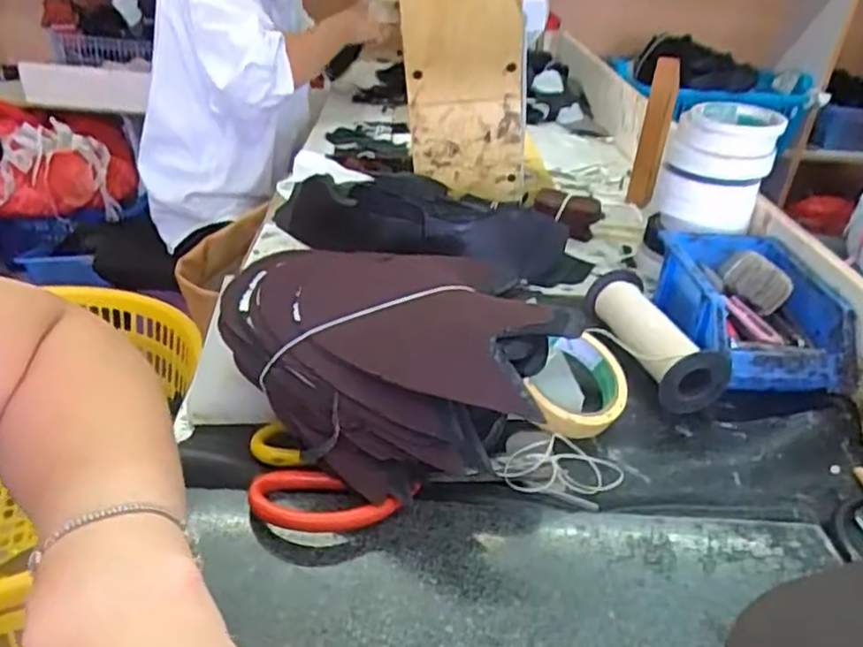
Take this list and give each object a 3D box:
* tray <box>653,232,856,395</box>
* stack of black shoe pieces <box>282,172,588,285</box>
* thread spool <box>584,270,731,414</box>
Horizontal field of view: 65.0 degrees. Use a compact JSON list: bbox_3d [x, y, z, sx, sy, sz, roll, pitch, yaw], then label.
[{"bbox_3d":[0.282,-0.014,0.612,0.132,0.070,0.189,5,31,2],"label":"tray"},{"bbox_3d":[-0.011,-0.100,0.726,0.358,0.085,0.112,8,31,8],"label":"stack of black shoe pieces"},{"bbox_3d":[0.187,0.007,0.584,0.064,0.048,0.152,-4,32,-13],"label":"thread spool"}]

